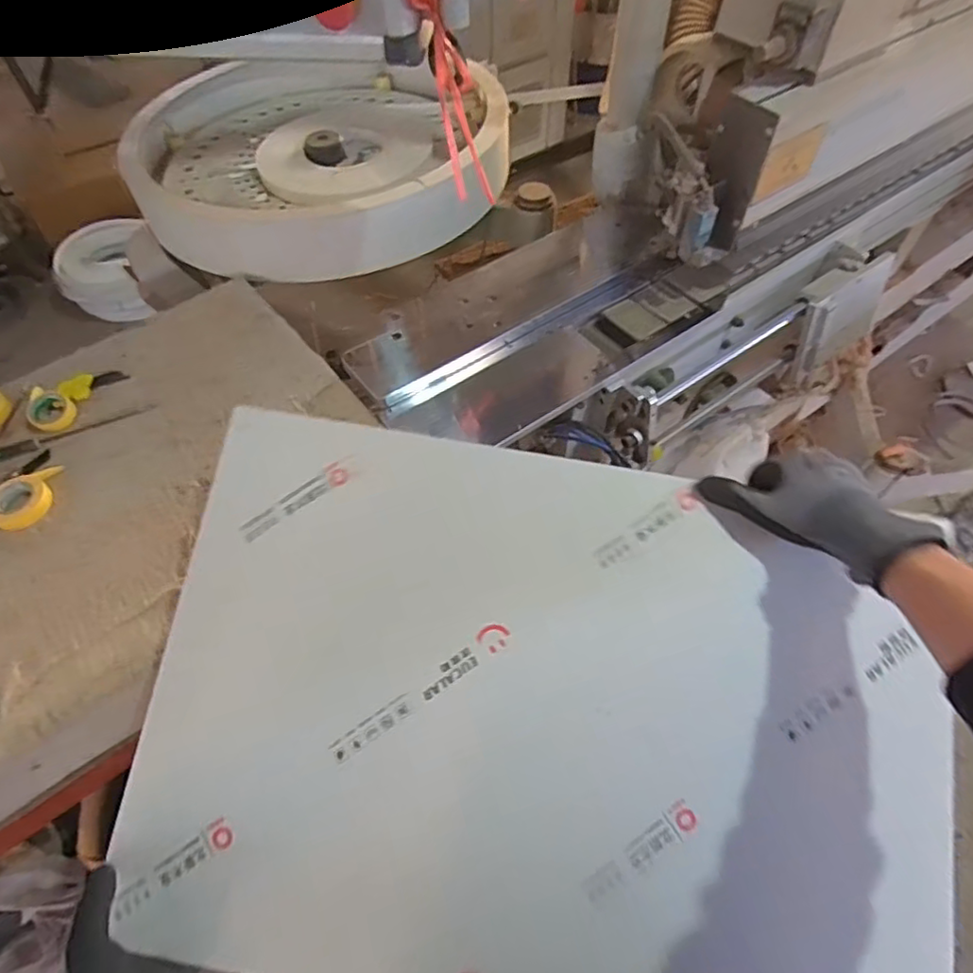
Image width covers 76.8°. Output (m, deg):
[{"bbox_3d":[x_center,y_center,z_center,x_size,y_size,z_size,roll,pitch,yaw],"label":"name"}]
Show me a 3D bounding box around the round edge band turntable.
[{"bbox_3d":[-0.326,-0.577,1.080,0.542,0.100,0.605,-27,59,-17],"label":"round edge band turntable"}]

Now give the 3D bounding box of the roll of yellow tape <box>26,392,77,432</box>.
[{"bbox_3d":[-0.548,-0.094,0.774,0.062,0.016,0.054,38,63,23],"label":"roll of yellow tape"}]

